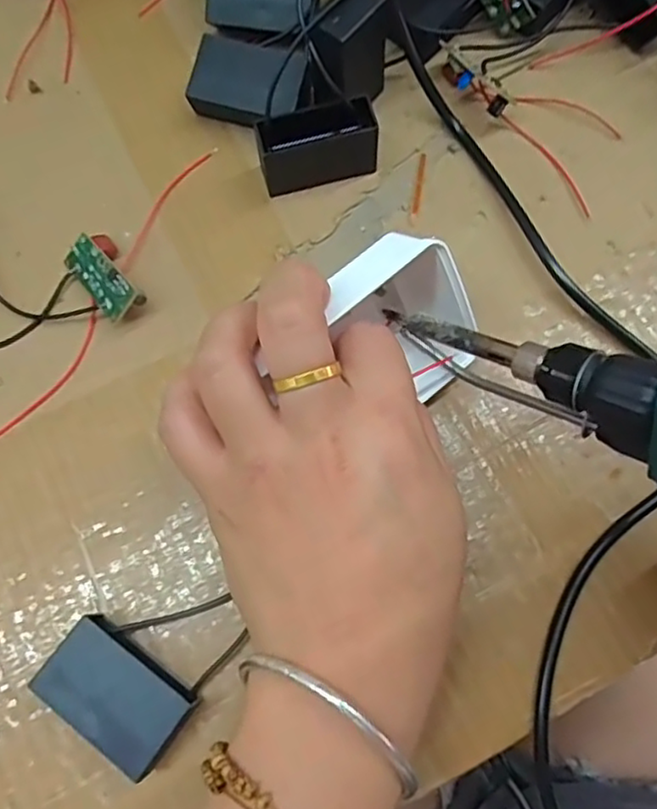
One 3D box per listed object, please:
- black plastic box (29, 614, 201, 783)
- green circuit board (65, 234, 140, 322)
[{"bbox_3d":[-0.069,0.095,0.216,0.047,0.019,0.030,35,78,11],"label":"black plastic box"},{"bbox_3d":[-0.092,-0.051,0.262,0.042,0.006,0.016,45,102,25],"label":"green circuit board"}]

